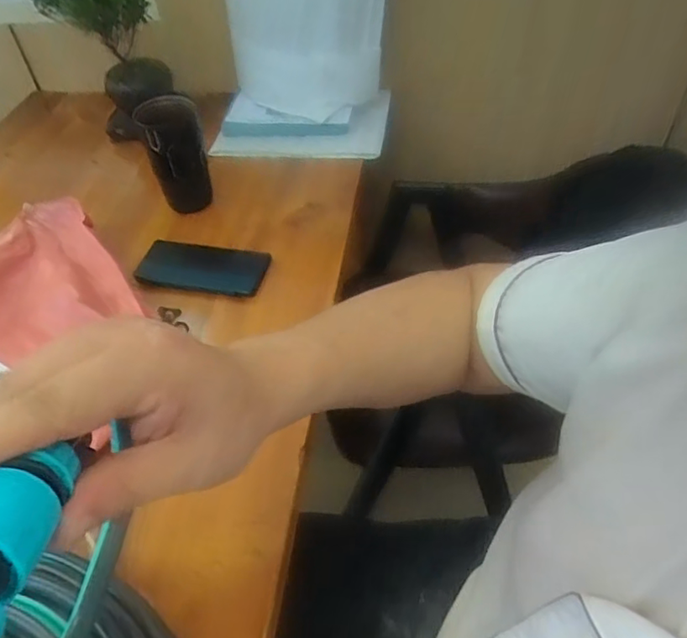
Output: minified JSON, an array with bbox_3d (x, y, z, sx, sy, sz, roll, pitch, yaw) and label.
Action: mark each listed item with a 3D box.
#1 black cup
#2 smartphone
[{"bbox_3d":[-0.236,-0.234,0.803,0.083,0.142,0.096,-21,49,-14],"label":"black cup"},{"bbox_3d":[-0.180,-0.069,0.737,0.156,0.012,0.088,10,44,7],"label":"smartphone"}]

